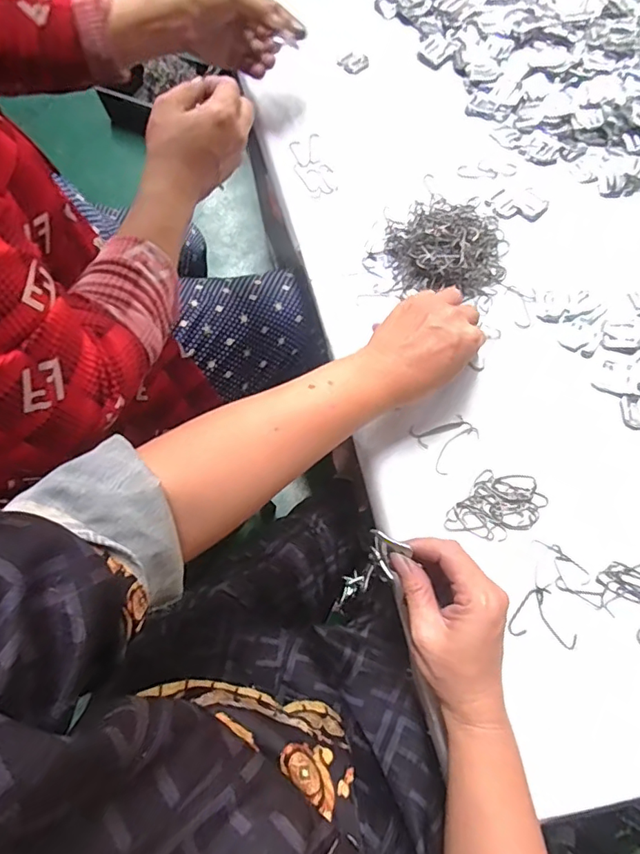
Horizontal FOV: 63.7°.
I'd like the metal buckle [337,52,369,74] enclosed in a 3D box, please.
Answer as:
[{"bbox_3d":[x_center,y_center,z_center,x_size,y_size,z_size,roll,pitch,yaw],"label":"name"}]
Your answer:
[{"bbox_3d":[0.042,-0.443,0.628,0.033,0.004,0.033,-40,71,-13],"label":"metal buckle"}]

